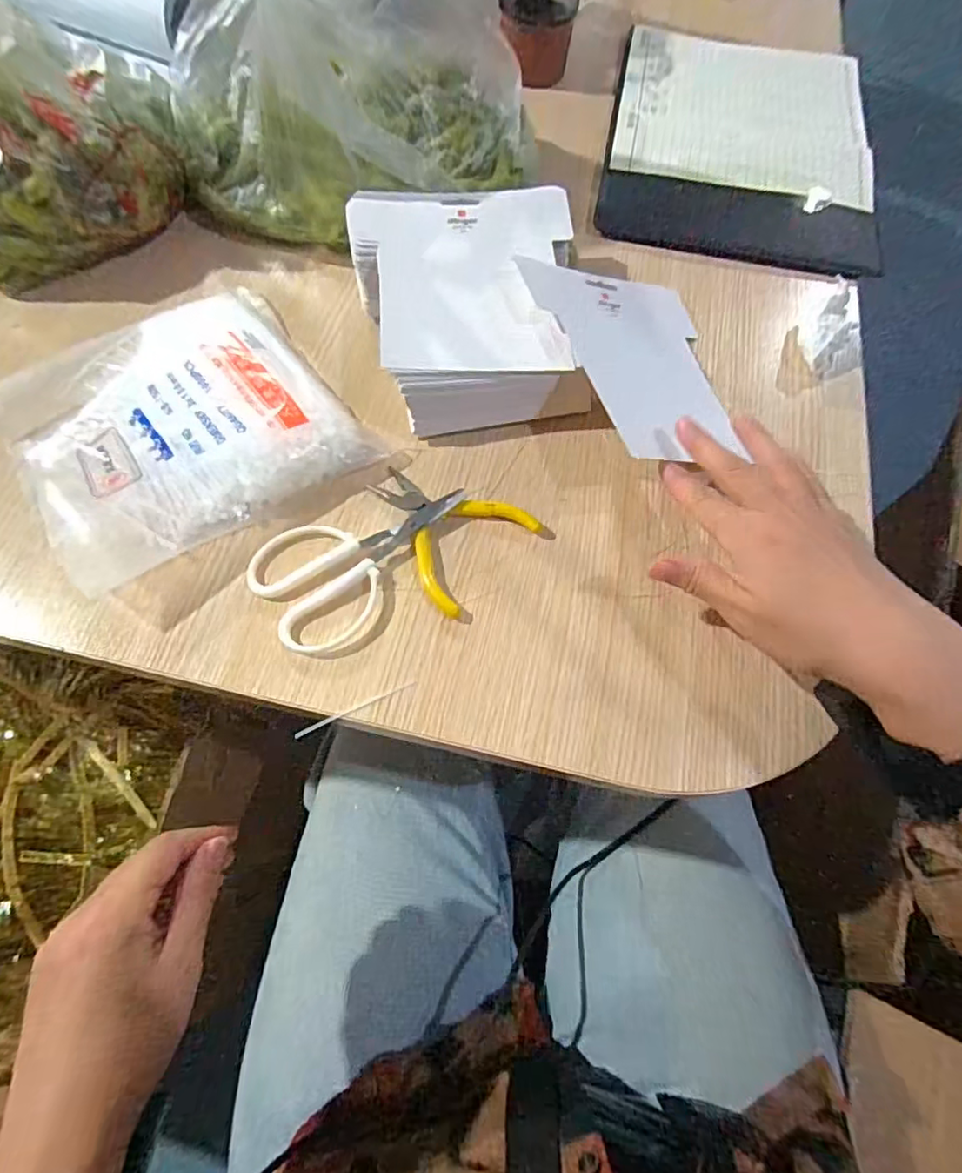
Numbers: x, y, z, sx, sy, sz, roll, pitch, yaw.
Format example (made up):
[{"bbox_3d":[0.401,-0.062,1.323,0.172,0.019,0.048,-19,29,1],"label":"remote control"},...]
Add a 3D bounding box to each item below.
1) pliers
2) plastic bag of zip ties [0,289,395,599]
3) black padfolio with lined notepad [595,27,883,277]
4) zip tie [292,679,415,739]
[{"bbox_3d":[-0.028,-0.043,0.384,0.106,0.010,0.087,39,70,15],"label":"pliers"},{"bbox_3d":[-0.205,-0.114,0.394,0.206,0.032,0.186,-32,70,-15],"label":"plastic bag of zip ties"},{"bbox_3d":[0.261,-0.450,0.574,0.255,0.017,0.338,11,65,3],"label":"black padfolio with lined notepad"},{"bbox_3d":[-0.073,0.070,0.334,0.074,0.004,0.005,-22,68,-11],"label":"zip tie"}]

